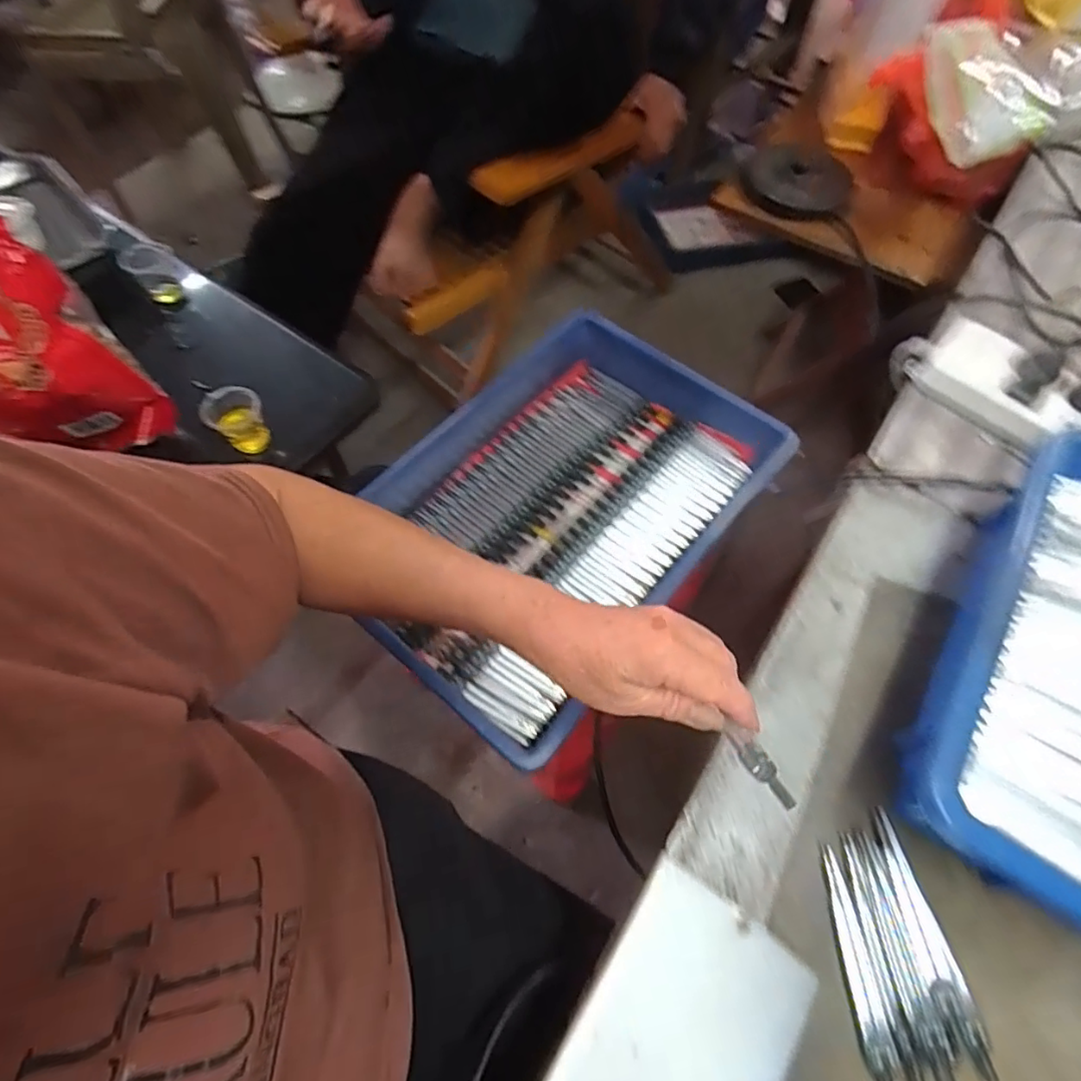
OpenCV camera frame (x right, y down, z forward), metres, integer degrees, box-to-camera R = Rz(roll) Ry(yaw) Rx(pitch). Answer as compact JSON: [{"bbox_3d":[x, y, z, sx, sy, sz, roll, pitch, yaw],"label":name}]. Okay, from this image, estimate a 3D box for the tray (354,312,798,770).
[{"bbox_3d":[0.021,-0.038,0.600,0.288,0.076,0.439,38,69,16],"label":"tray"}]

